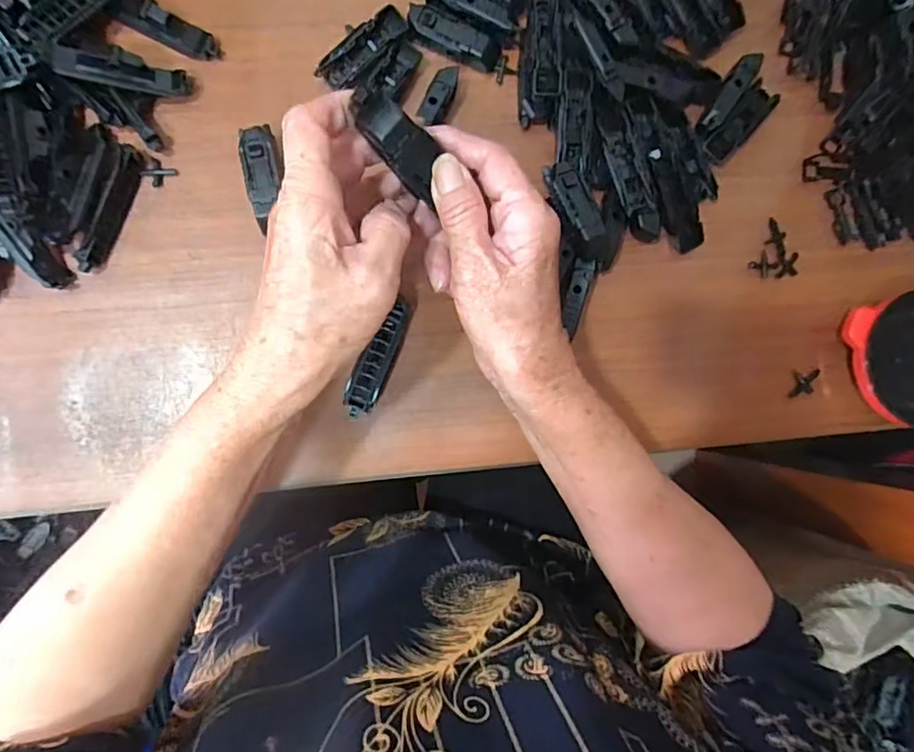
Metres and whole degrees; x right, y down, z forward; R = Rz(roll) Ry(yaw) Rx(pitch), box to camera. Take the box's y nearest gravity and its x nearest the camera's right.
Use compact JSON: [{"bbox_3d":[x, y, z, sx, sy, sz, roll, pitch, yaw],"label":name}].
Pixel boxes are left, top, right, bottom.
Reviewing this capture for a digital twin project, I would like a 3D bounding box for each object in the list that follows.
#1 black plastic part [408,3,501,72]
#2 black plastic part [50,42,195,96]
[{"bbox_3d":[-0.003,-0.227,0.370,0.065,0.015,0.023,21,88,-5],"label":"black plastic part"},{"bbox_3d":[-0.204,-0.188,0.338,0.074,0.023,0.017,-2,90,-29],"label":"black plastic part"}]

